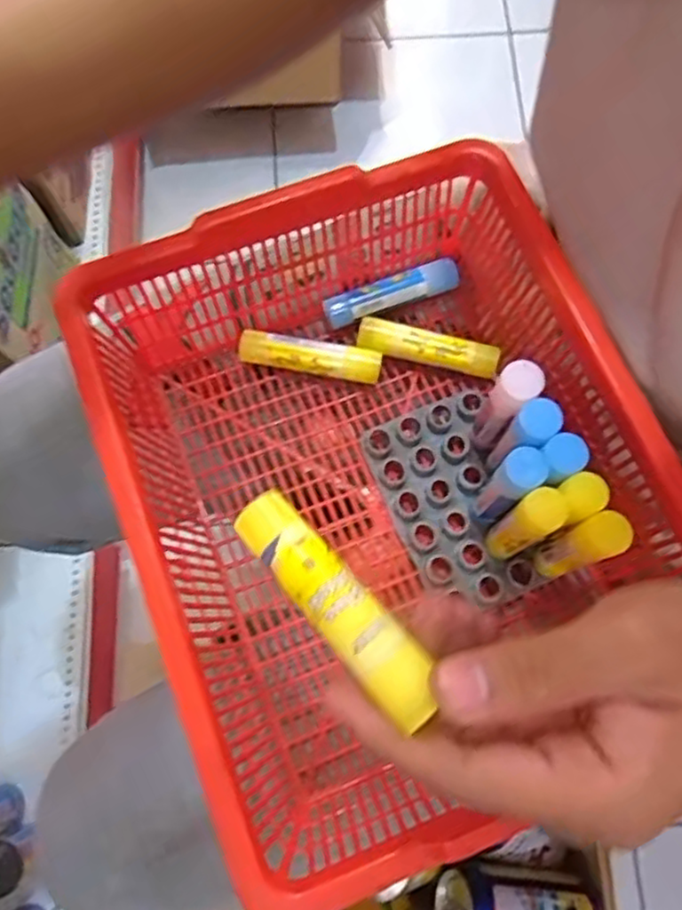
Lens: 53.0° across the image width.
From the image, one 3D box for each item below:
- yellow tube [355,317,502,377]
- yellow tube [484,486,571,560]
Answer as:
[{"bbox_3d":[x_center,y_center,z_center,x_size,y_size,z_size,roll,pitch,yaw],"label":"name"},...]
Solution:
[{"bbox_3d":[0.049,-0.060,0.389,0.080,0.015,0.018,15,75,4],"label":"yellow tube"},{"bbox_3d":[0.087,0.034,0.329,0.022,0.075,0.019,-32,77,-8],"label":"yellow tube"}]

